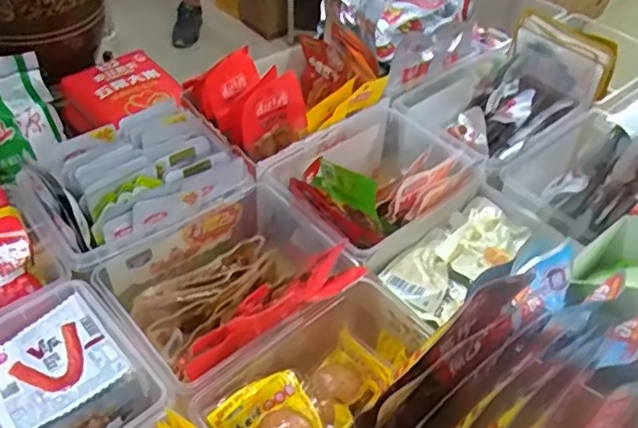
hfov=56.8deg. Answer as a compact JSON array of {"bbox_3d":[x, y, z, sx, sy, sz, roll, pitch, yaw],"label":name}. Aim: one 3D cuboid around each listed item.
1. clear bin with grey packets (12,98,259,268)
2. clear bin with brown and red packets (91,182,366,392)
[{"bbox_3d":[-0.191,-0.025,0.623,0.191,0.110,0.163,-28,53,-26],"label":"clear bin with grey packets"},{"bbox_3d":[-0.076,0.067,0.561,0.214,0.112,0.170,-28,53,-27],"label":"clear bin with brown and red packets"}]

